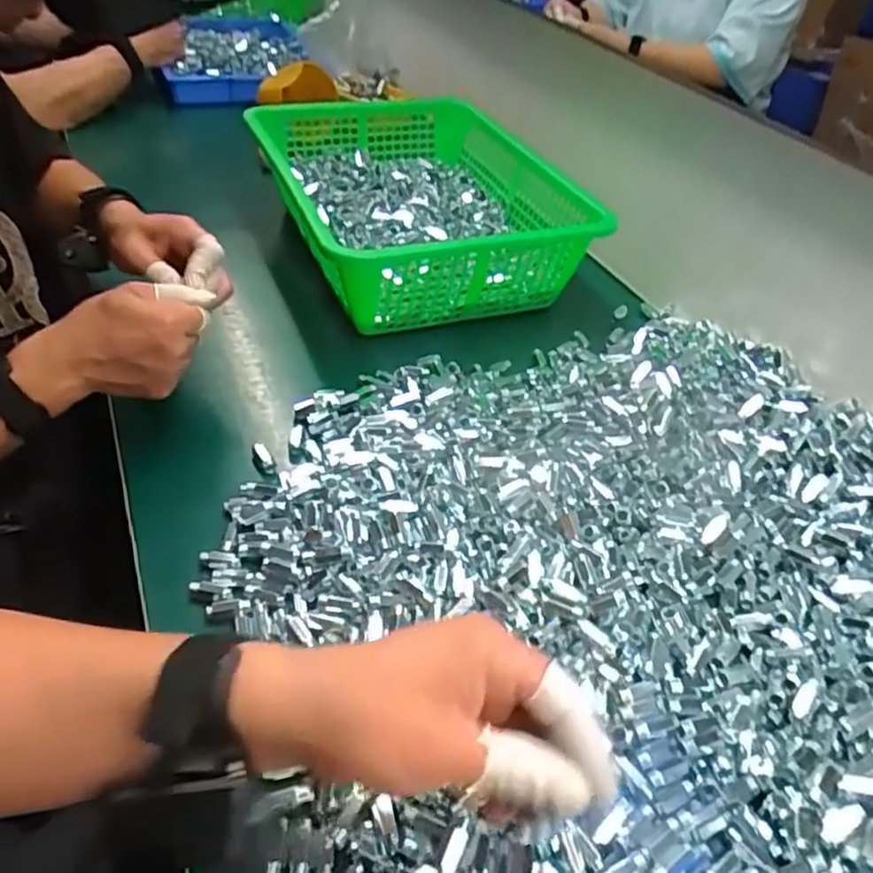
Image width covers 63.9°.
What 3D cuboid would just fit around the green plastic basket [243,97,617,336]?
[{"bbox_3d":[-0.026,-0.277,0.800,0.294,0.093,0.394,-12,45,-18],"label":"green plastic basket"}]

